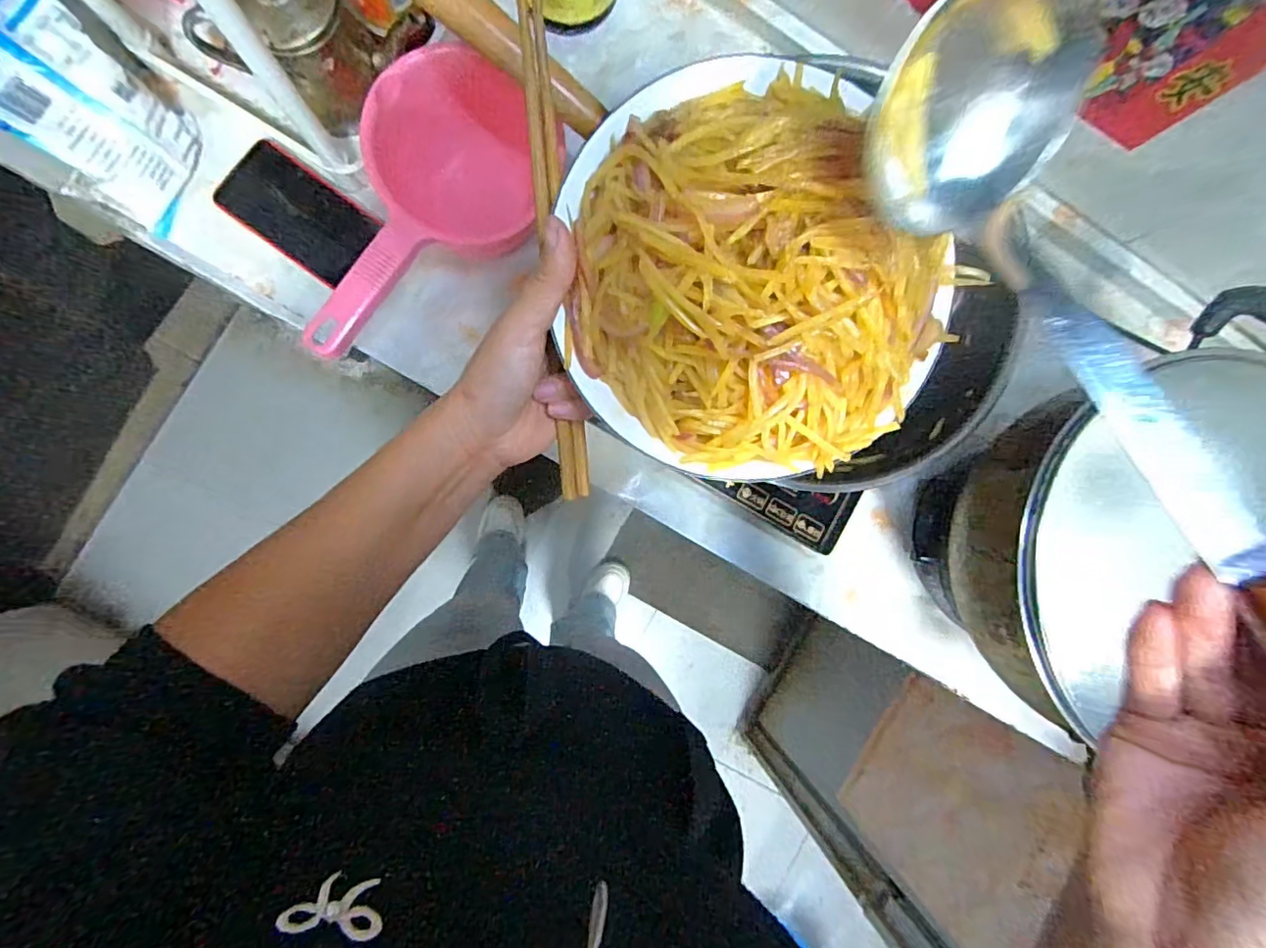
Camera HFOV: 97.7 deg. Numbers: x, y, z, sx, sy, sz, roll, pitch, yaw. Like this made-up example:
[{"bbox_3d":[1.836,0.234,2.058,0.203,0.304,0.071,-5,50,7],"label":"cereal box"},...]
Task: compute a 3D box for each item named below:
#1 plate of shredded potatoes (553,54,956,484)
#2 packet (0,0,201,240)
[{"bbox_3d":[0.061,-0.094,0.241,0.180,0.080,0.185,0,89,-7],"label":"plate of shredded potatoes"},{"bbox_3d":[-0.429,-0.292,0.432,0.021,0.159,0.112,19,81,30],"label":"packet"}]

